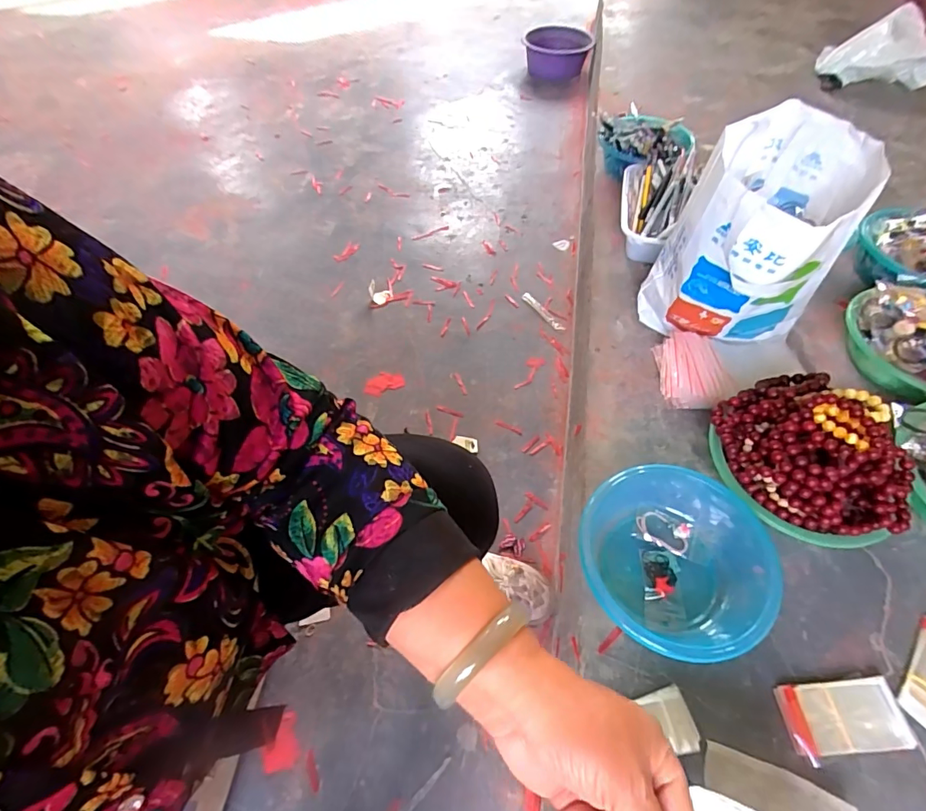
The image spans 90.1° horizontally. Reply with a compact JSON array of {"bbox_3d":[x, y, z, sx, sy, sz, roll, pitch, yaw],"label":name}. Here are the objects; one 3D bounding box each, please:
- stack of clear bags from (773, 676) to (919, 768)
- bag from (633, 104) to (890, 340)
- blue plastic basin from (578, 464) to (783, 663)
[{"bbox_3d":[0.416,0.343,0.509,0.132,0.023,0.068,-6,57,-3],"label":"stack of clear bags"},{"bbox_3d":[0.427,-0.227,0.710,0.213,0.319,0.229,39,64,23],"label":"bag"},{"bbox_3d":[0.275,0.196,0.576,0.237,0.080,0.217,0,57,0],"label":"blue plastic basin"}]

